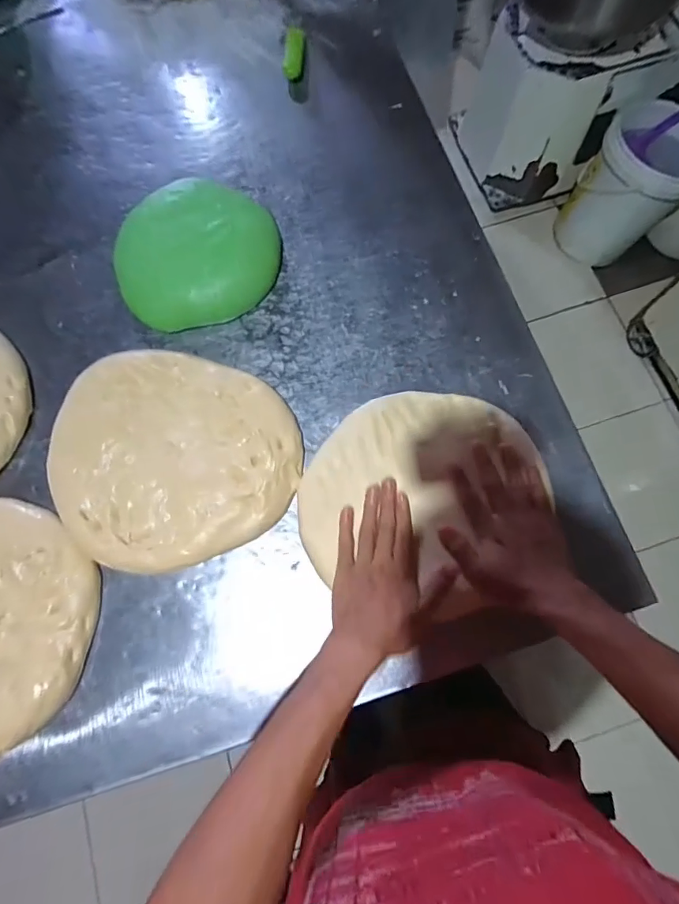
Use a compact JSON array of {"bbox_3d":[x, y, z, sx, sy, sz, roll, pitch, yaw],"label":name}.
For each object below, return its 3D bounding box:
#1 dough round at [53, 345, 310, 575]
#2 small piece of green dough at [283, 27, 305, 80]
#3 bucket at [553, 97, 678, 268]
[{"bbox_3d":[-0.198,0.009,0.537,0.288,0.031,0.253,19,76,5],"label":"dough round"},{"bbox_3d":[-0.070,-0.617,0.690,0.029,0.023,0.090,4,75,1],"label":"small piece of green dough"},{"bbox_3d":[0.914,-0.828,1.405,0.315,0.321,0.300,-43,76,-9],"label":"bucket"}]

